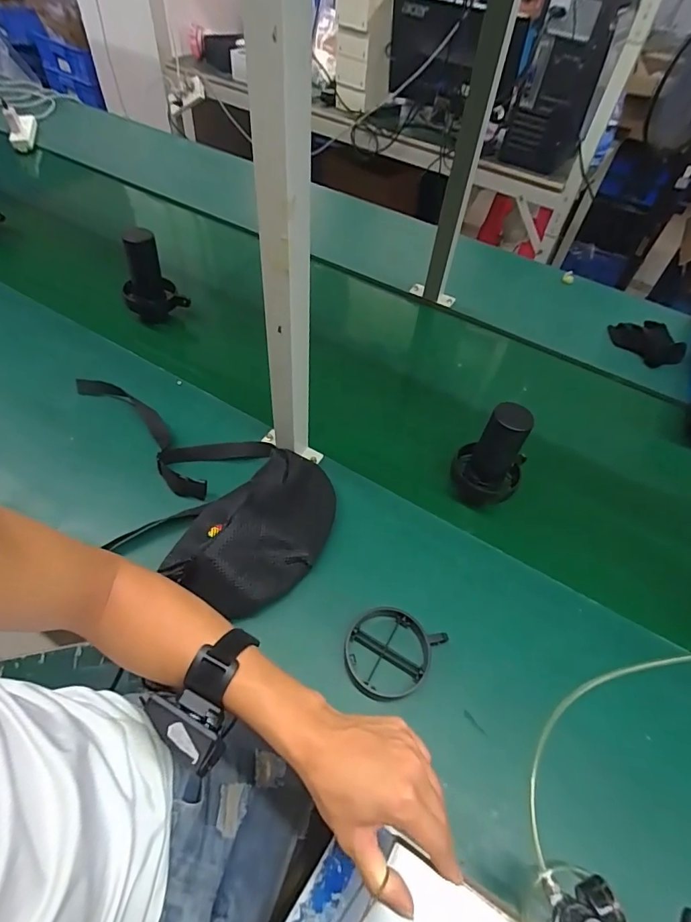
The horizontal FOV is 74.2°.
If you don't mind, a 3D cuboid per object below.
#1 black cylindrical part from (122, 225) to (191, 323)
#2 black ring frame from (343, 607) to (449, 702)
[{"bbox_3d":[-0.361,-0.342,0.848,0.104,0.147,0.072,-10,54,-13],"label":"black cylindrical part"},{"bbox_3d":[0.050,0.228,0.539,0.103,0.021,0.108,27,55,15],"label":"black ring frame"}]

